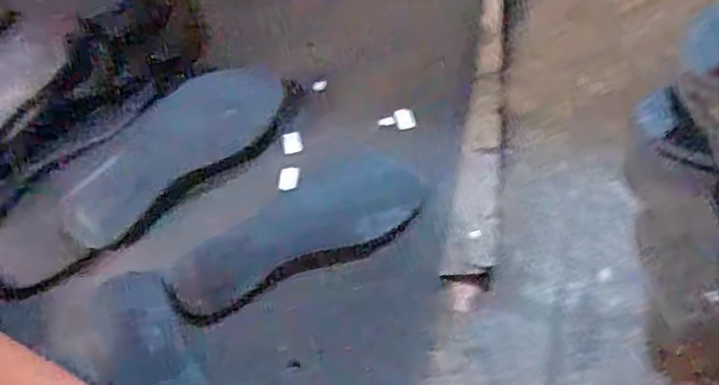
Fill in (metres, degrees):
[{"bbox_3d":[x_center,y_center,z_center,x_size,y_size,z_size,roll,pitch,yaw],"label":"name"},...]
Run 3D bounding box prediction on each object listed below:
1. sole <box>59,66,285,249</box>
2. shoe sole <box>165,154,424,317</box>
[{"bbox_3d":[-0.187,-0.043,0.689,0.249,0.015,0.091,-41,80,-15],"label":"sole"},{"bbox_3d":[-0.064,0.030,0.646,0.246,0.010,0.097,-23,59,-11],"label":"shoe sole"}]

